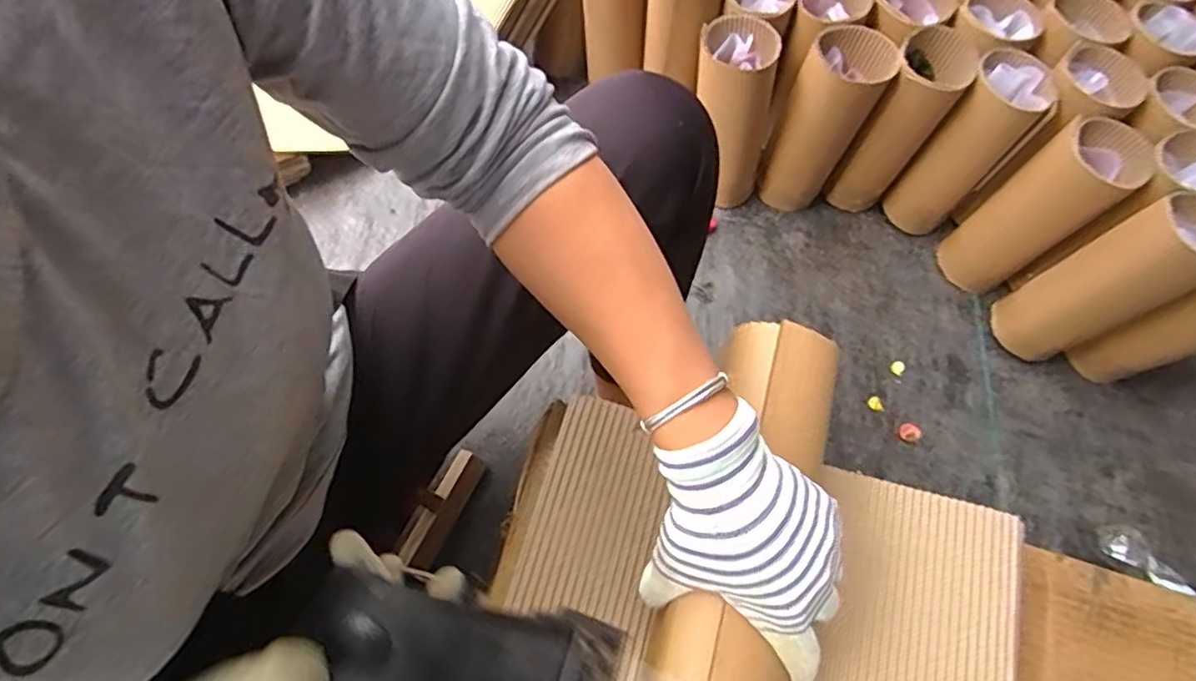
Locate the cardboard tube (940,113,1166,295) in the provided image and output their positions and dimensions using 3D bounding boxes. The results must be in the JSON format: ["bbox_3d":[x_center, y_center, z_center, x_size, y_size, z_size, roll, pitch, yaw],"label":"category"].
[{"bbox_3d":[0.542,-0.159,0.781,0.099,0.247,0.087,42,74,14],"label":"cardboard tube"}]

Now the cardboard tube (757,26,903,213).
[{"bbox_3d":[0.289,-0.277,0.821,0.094,0.243,0.096,27,71,10],"label":"cardboard tube"}]

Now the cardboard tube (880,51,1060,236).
[{"bbox_3d":[0.469,-0.245,0.809,0.086,0.241,0.090,36,73,12],"label":"cardboard tube"}]

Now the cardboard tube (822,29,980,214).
[{"bbox_3d":[0.385,-0.274,0.816,0.083,0.238,0.101,37,73,13],"label":"cardboard tube"}]

